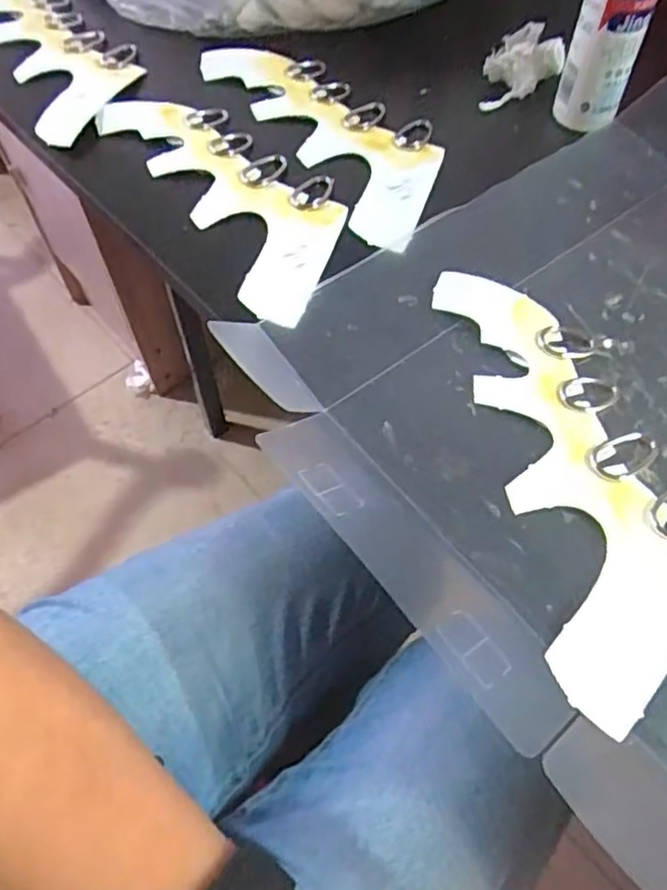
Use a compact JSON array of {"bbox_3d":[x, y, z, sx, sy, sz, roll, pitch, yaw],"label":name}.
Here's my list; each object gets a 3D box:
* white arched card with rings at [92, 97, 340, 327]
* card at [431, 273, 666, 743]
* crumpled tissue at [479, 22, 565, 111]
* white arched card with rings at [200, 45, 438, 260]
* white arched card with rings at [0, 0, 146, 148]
[{"bbox_3d":[-0.062,-0.157,0.405,0.084,0.004,0.212,-33,64,-17],"label":"white arched card with rings"},{"bbox_3d":[0.110,0.005,0.300,0.079,0.012,0.212,-8,60,-4],"label":"card"},{"bbox_3d":[0.120,-0.248,0.443,0.063,0.027,0.036,-37,65,-19],"label":"crumpled tissue"},{"bbox_3d":[0.000,-0.201,0.430,0.083,0.011,0.211,-33,64,-17],"label":"white arched card with rings"},{"bbox_3d":[-0.204,-0.294,0.488,0.082,0.009,0.226,-28,63,-15],"label":"white arched card with rings"}]

